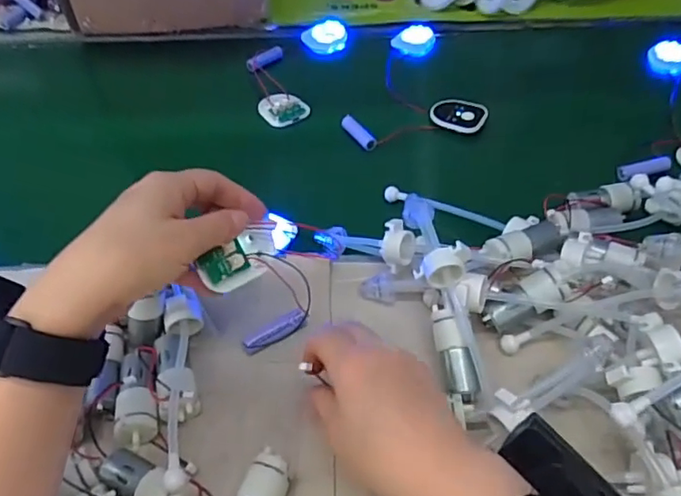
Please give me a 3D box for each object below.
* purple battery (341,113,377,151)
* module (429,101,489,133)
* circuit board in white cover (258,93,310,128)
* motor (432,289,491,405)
[{"bbox_3d":[0.018,-0.121,0.596,0.016,0.011,0.054,-26,53,-20],"label":"purple battery"},{"bbox_3d":[0.127,-0.143,0.610,0.061,0.008,0.040,10,69,10],"label":"module"},{"bbox_3d":[-0.064,-0.157,0.637,0.049,0.009,0.050,-29,54,-23],"label":"circuit board in white cover"},{"bbox_3d":[0.079,0.069,0.384,0.022,0.020,0.073,-11,73,-8],"label":"motor"}]

